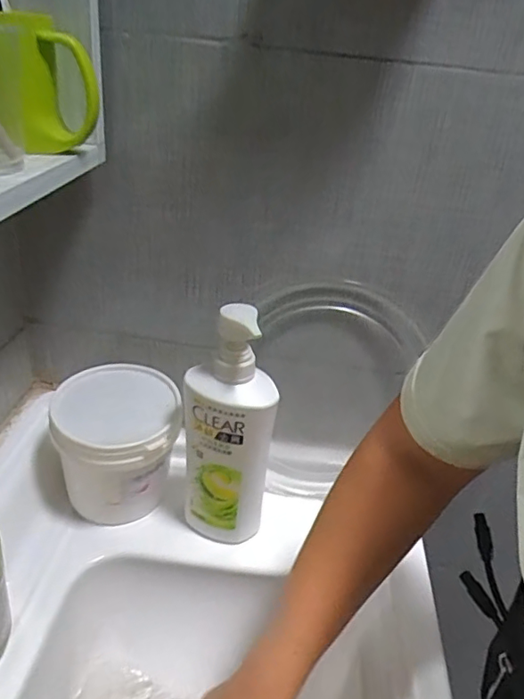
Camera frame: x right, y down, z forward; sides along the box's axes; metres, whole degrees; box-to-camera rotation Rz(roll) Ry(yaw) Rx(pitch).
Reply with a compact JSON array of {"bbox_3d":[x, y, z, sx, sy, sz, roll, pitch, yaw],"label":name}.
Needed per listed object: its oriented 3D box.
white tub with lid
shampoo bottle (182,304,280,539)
[{"bbox_3d":[-0.148,0.101,0.569,0.118,0.121,0.118,5,30,-3],"label":"white tub with lid"},{"bbox_3d":[-0.032,0.077,0.514,0.084,0.243,0.053,7,30,2],"label":"shampoo bottle"}]

